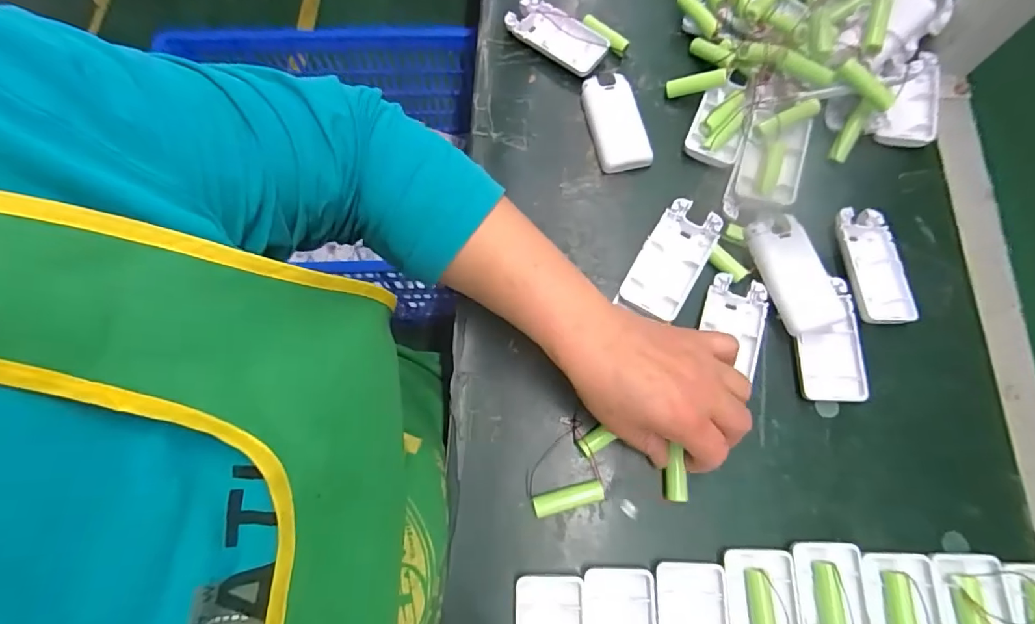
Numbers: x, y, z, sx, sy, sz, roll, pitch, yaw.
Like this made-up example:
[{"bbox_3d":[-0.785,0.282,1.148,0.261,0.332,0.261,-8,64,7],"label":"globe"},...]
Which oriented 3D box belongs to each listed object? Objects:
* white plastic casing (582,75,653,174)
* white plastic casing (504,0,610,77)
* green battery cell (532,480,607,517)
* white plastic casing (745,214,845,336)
[{"bbox_3d":[0.083,-0.162,0.423,0.043,0.013,0.089,-13,74,-4],"label":"white plastic casing"},{"bbox_3d":[0.034,-0.250,0.447,0.093,0.015,0.041,37,77,10],"label":"white plastic casing"},{"bbox_3d":[0.036,0.132,0.347,0.050,0.011,0.014,-15,74,-4],"label":"green battery cell"},{"bbox_3d":[0.205,-0.028,0.369,0.038,0.012,0.089,-26,78,26],"label":"white plastic casing"}]

